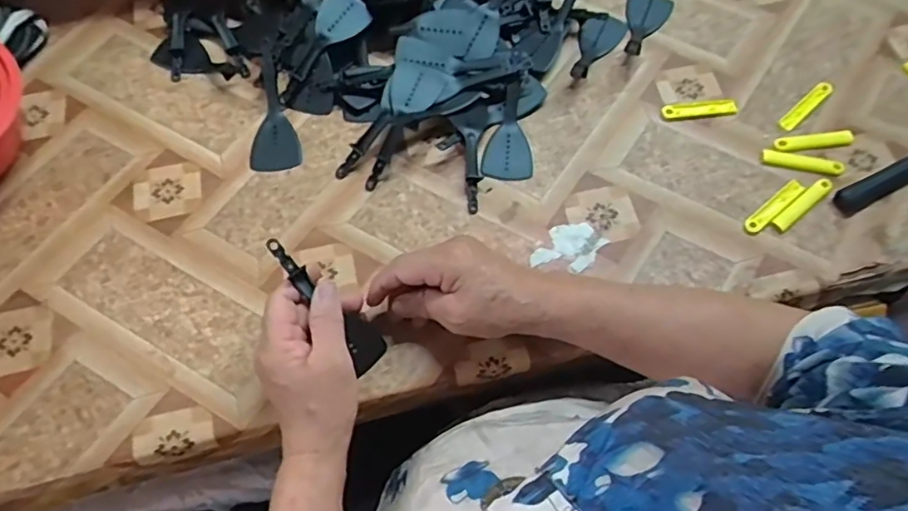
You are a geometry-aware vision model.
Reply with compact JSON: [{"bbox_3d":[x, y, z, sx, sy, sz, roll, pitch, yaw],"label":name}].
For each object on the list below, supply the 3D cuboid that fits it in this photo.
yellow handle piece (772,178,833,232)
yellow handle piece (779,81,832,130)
[{"bbox_3d":[0.319,-0.046,0.542,0.074,0.009,0.013,-37,72,-16],"label":"yellow handle piece"},{"bbox_3d":[0.346,-0.147,0.585,0.073,0.011,0.016,-39,73,-16],"label":"yellow handle piece"}]

